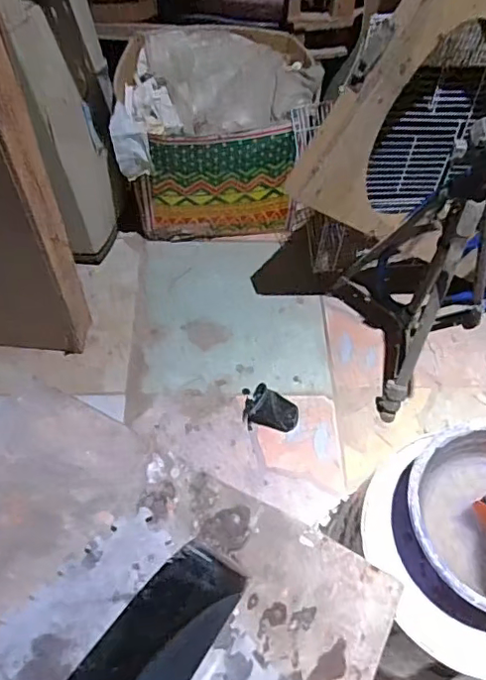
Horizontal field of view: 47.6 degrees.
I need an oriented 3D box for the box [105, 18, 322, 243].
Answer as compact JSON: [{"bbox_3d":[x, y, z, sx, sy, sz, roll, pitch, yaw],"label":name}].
[{"bbox_3d":[-0.063,-0.450,1.229,0.396,0.331,0.329,-6,59,-7],"label":"box"}]

